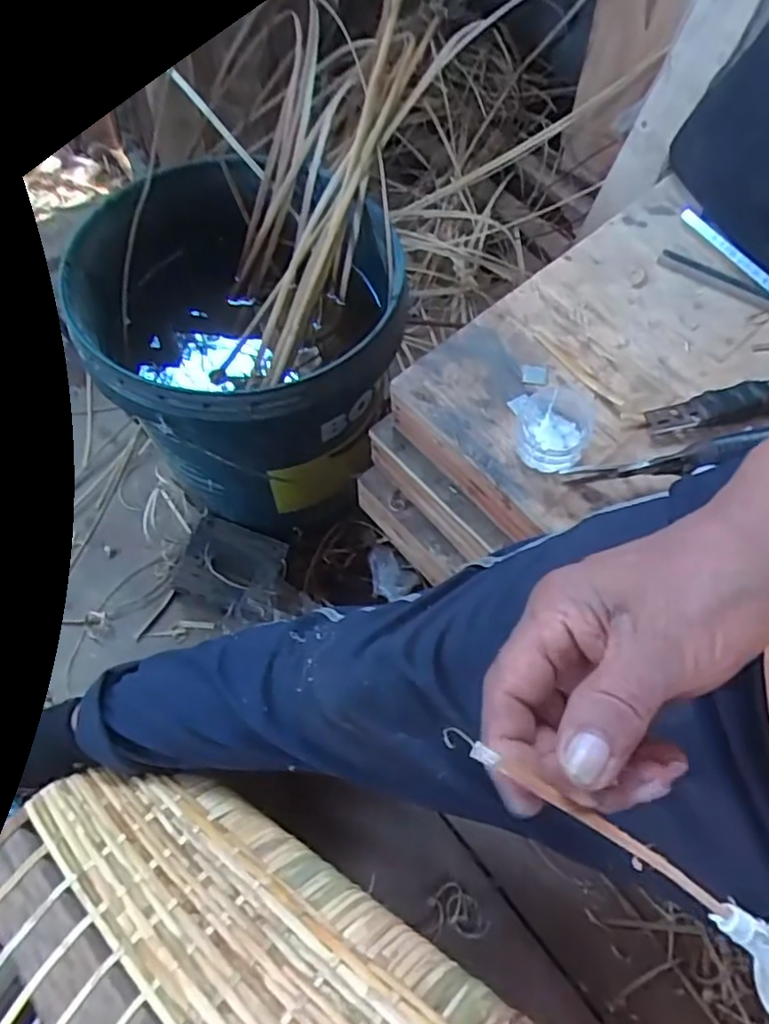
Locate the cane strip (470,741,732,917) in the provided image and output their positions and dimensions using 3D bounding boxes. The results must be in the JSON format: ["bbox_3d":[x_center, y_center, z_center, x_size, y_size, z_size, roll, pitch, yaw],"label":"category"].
[{"bbox_3d":[0.069,0.101,0.206,0.094,0.004,0.006,31,69,3],"label":"cane strip"}]

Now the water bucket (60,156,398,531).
[{"bbox_3d":[-0.127,-0.166,0.690,0.271,0.277,0.295,0,66,0],"label":"water bucket"}]

